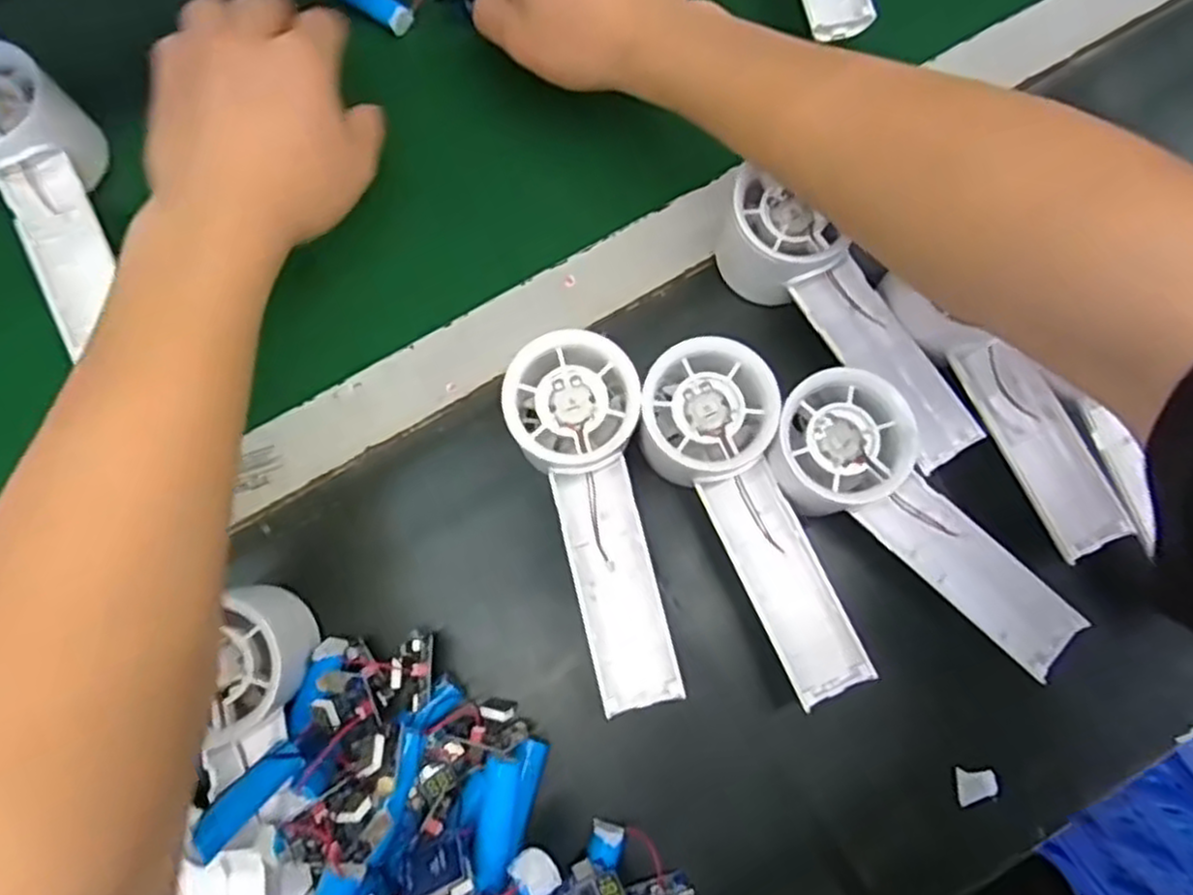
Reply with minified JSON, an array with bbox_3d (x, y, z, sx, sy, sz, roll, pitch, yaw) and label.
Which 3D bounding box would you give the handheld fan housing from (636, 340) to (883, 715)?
[{"bbox_3d":[0.065,0.034,0.328,0.060,0.046,0.159,-19,80,-4],"label":"handheld fan housing"}]

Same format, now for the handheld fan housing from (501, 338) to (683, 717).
[{"bbox_3d":[0.002,0.034,0.331,0.058,0.053,0.160,-13,79,-3],"label":"handheld fan housing"}]

